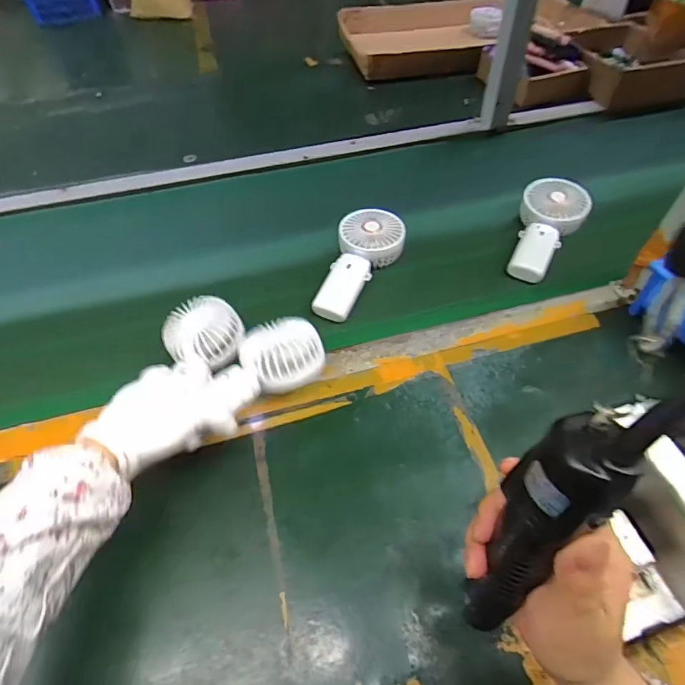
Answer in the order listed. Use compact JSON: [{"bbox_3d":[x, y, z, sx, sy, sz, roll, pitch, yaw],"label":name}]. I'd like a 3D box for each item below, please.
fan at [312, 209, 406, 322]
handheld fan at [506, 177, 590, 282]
[{"bbox_3d":[0.028,-0.106,0.599,0.090,0.043,0.176,11,54,10],"label":"fan"},{"bbox_3d":[0.285,-0.161,0.624,0.082,0.041,0.173,20,73,16],"label":"handheld fan"}]

